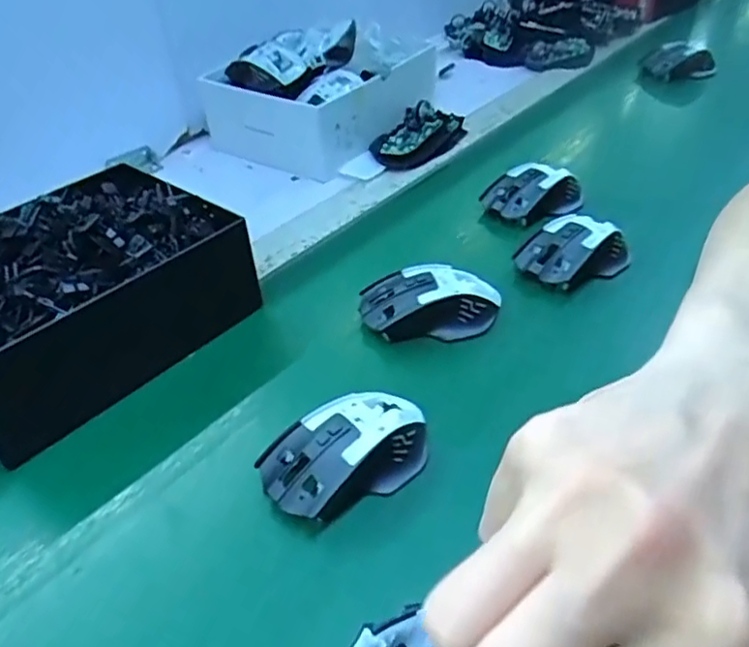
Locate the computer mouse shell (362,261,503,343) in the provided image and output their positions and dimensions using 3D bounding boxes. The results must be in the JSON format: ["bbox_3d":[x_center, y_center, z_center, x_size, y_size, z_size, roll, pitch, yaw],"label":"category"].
[{"bbox_3d":[0.046,-0.019,0.519,0.114,0.038,0.064,-2,38,0],"label":"computer mouse shell"}]

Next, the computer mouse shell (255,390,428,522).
[{"bbox_3d":[-0.014,0.078,0.408,0.115,0.037,0.065,-21,42,-23],"label":"computer mouse shell"}]

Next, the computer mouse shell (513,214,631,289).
[{"bbox_3d":[0.172,-0.066,0.557,0.091,0.031,0.061,-26,46,-20],"label":"computer mouse shell"}]

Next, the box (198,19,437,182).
[{"bbox_3d":[-0.062,-0.300,0.808,0.202,0.109,0.250,24,50,28],"label":"box"}]

